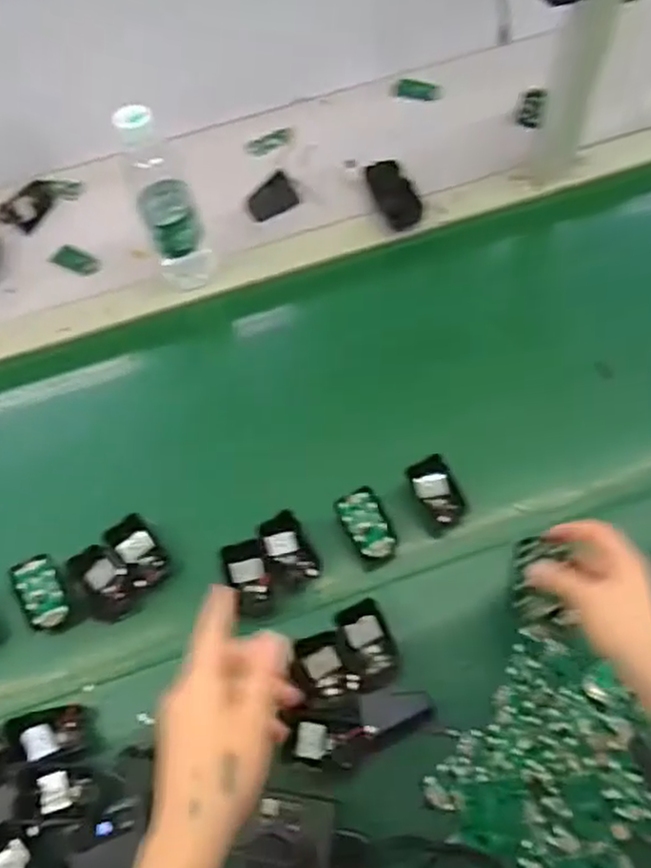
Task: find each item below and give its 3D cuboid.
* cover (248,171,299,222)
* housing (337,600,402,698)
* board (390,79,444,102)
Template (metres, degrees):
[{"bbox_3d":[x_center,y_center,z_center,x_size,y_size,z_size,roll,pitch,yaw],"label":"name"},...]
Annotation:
[{"bbox_3d":[-0.070,-0.305,0.895,0.063,0.007,0.068,-23,65,-8],"label":"cover"},{"bbox_3d":[0.038,0.192,0.636,0.048,0.034,0.072,-22,64,-7],"label":"housing"},{"bbox_3d":[0.126,-0.482,0.974,0.084,0.014,0.027,27,69,30],"label":"board"}]

